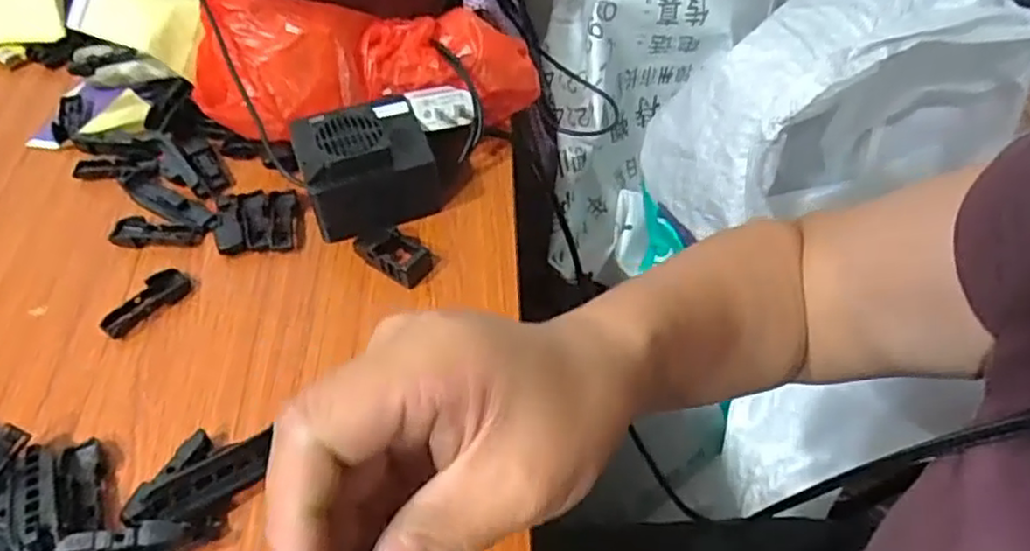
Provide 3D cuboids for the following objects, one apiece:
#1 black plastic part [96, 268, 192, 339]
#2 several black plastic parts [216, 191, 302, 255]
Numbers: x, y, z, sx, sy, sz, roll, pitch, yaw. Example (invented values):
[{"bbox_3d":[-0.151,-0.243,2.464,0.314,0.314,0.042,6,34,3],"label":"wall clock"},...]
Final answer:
[{"bbox_3d":[-0.209,0.014,0.394,0.020,0.008,0.051,37,60,26],"label":"black plastic part"},{"bbox_3d":[-0.159,-0.036,0.430,0.049,0.016,0.051,-7,52,-5],"label":"several black plastic parts"}]

